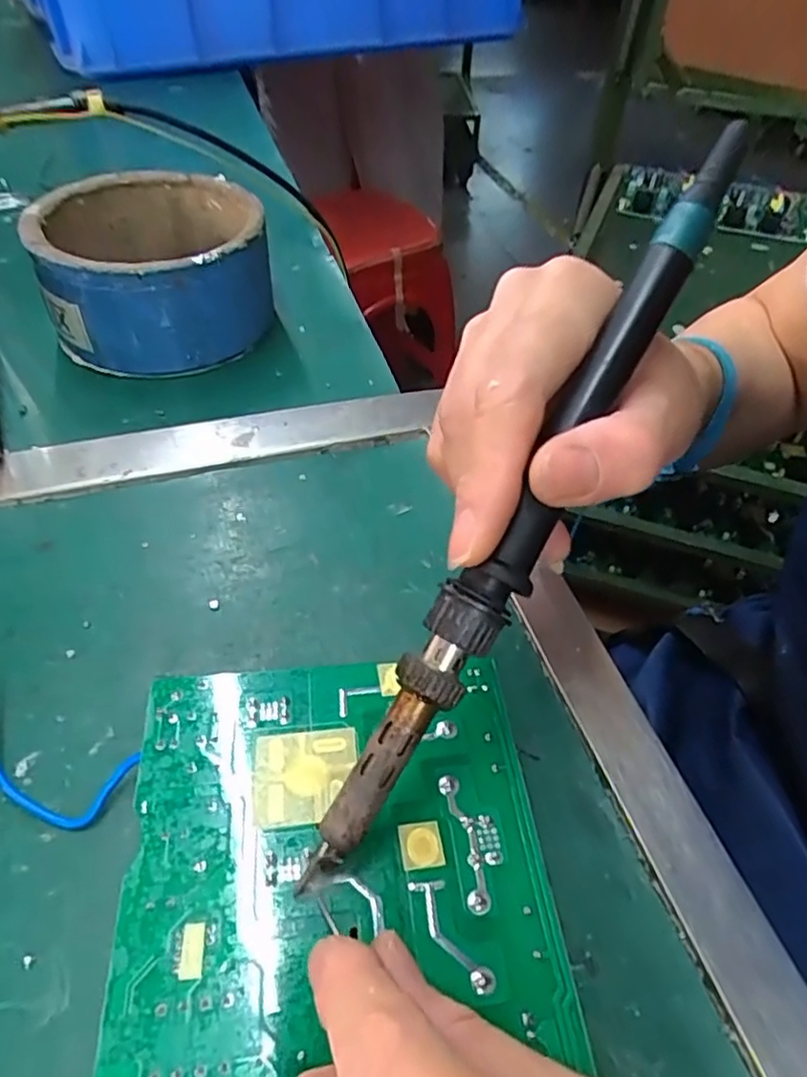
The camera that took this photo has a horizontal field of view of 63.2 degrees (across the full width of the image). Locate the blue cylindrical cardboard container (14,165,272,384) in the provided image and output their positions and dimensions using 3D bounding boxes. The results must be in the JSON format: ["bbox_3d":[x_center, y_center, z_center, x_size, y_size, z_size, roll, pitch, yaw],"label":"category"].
[{"bbox_3d":[-0.135,-0.145,0.361,0.111,0.063,0.110,-17,51,-17],"label":"blue cylindrical cardboard container"}]

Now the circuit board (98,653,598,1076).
[{"bbox_3d":[-0.017,0.097,0.186,0.112,0.023,0.126,-4,48,-6],"label":"circuit board"}]

